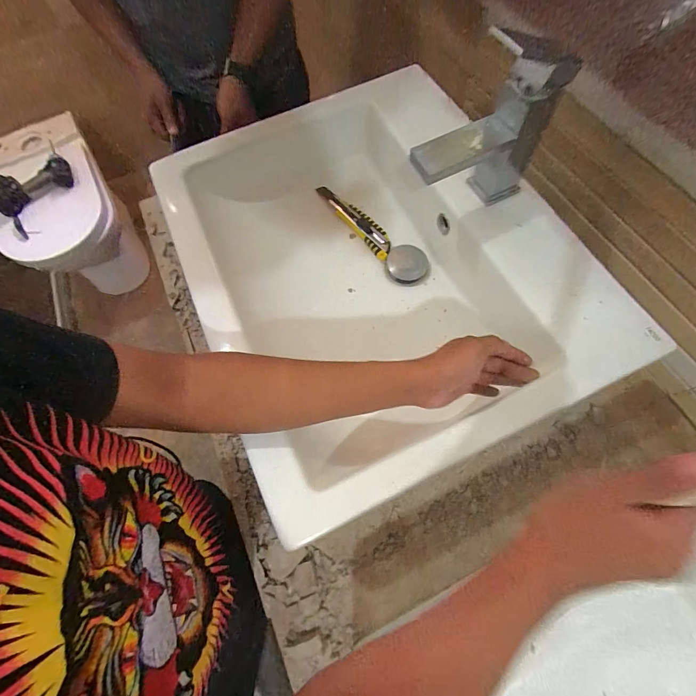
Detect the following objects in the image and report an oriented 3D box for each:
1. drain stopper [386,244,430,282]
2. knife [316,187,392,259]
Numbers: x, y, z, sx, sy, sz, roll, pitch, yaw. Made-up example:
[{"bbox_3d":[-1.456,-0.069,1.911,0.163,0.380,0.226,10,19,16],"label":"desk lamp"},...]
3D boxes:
[{"bbox_3d":[0.097,-0.138,0.552,0.065,0.011,0.061,3,68,4],"label":"drain stopper"},{"bbox_3d":[0.013,-0.214,0.568,0.036,0.012,0.176,-34,70,-11],"label":"knife"}]

